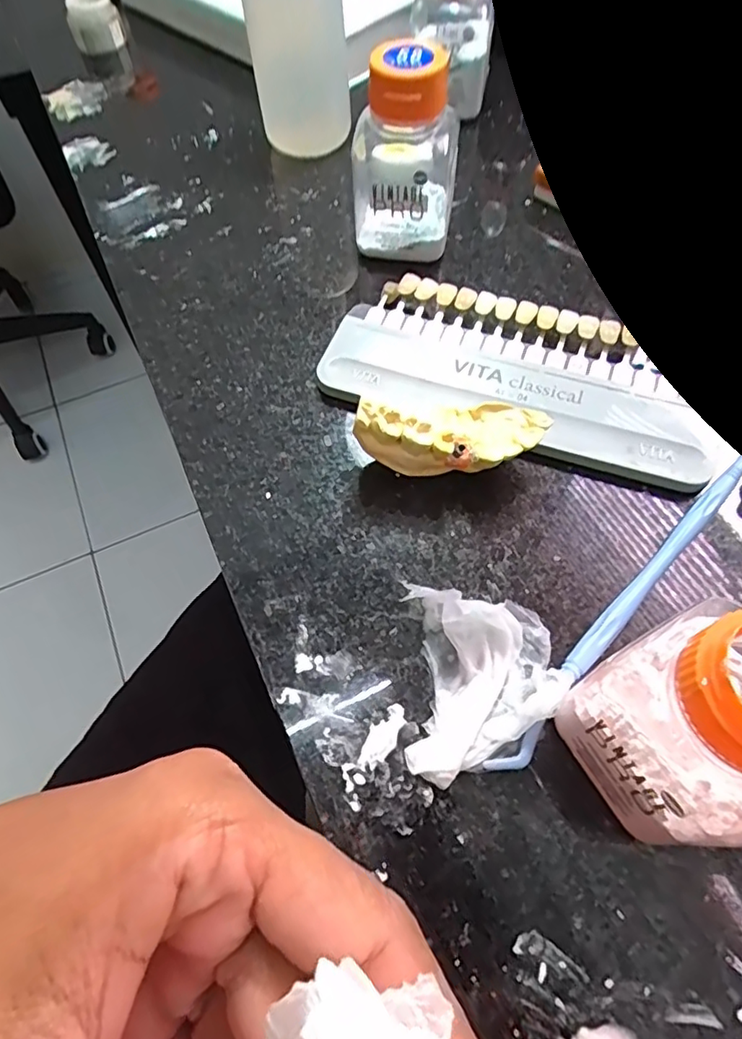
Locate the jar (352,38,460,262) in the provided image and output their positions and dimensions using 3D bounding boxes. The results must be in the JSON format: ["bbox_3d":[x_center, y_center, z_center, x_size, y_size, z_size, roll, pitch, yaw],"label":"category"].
[{"bbox_3d":[0.014,-0.153,0.234,0.042,0.075,0.042,-1,61,2],"label":"jar"}]

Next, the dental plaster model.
[{"bbox_3d":[0.027,-0.029,0.190,0.061,0.025,0.024,4,61,4],"label":"dental plaster model"}]

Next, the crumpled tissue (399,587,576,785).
[{"bbox_3d":[0.032,0.042,0.161,0.044,0.015,0.054,-6,61,-1],"label":"crumpled tissue"}]

